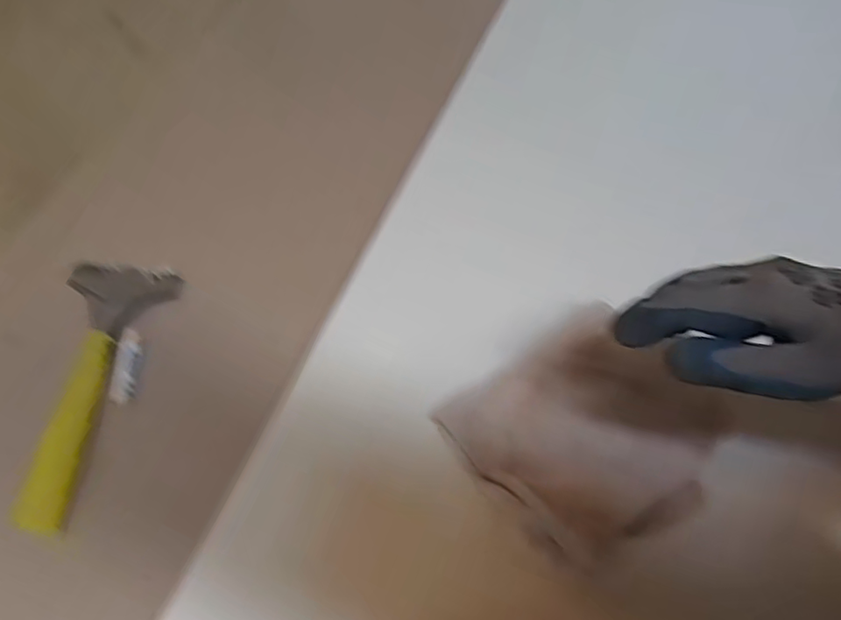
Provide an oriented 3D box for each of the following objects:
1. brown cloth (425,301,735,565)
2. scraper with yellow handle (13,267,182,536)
[{"bbox_3d":[0.123,0.081,0.427,0.177,0.024,0.143,-32,66,-20],"label":"brown cloth"},{"bbox_3d":[-0.249,0.051,0.440,0.089,0.019,0.206,6,59,1],"label":"scraper with yellow handle"}]

